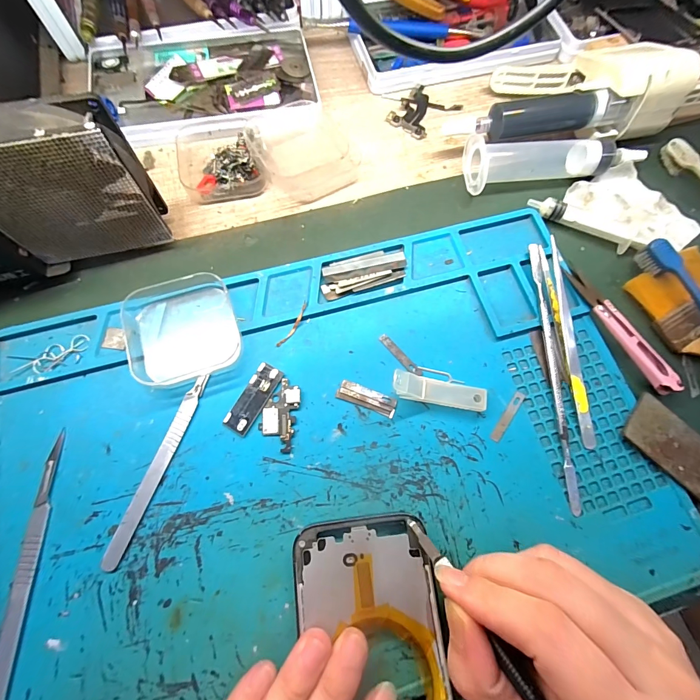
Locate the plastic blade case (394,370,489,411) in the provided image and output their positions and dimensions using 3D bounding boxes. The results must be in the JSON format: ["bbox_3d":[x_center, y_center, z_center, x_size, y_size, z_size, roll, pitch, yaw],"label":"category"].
[{"bbox_3d":[0.052,0.024,0.202,0.059,0.010,0.015,13,73,-11],"label":"plastic blade case"}]

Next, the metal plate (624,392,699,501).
[{"bbox_3d":[0.195,0.058,0.205,0.059,0.006,0.035,43,77,10],"label":"metal plate"}]

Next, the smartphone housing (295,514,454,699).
[{"bbox_3d":[0.017,0.158,0.162,0.069,0.007,0.143,-10,71,-5],"label":"smartphone housing"}]

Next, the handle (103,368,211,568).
[{"bbox_3d":[-0.108,0.065,0.193,0.009,0.004,0.109,19,74,4],"label":"handle"}]

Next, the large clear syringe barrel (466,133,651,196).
[{"bbox_3d":[0.155,-0.145,0.254,0.132,0.027,0.038,-7,74,-4],"label":"large clear syringe barrel"}]

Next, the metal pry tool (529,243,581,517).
[{"bbox_3d":[0.128,0.010,0.216,0.007,0.007,0.169,0,74,-2],"label":"metal pry tool"}]

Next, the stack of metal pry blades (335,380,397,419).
[{"bbox_3d":[0.011,0.029,0.209,0.036,0.004,0.012,20,74,4],"label":"stack of metal pry blades"}]

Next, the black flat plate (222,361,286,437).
[{"bbox_3d":[-0.058,0.029,0.206,0.017,0.004,0.044,29,75,7],"label":"black flat plate"}]

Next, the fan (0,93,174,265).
[{"bbox_3d":[-0.156,-0.088,0.195,0.077,0.090,0.027,-17,75,-6],"label":"fan"}]

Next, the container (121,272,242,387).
[{"bbox_3d":[-0.104,-0.012,0.209,0.063,0.019,0.060,-19,75,-7],"label":"container"}]

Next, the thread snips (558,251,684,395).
[{"bbox_3d":[0.176,-0.020,0.227,0.019,0.009,0.107,-26,76,-9],"label":"thread snips"}]

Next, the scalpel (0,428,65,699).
[{"bbox_3d":[-0.167,0.114,0.175,0.011,0.005,0.134,0,74,-2],"label":"scalpel"}]

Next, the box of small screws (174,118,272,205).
[{"bbox_3d":[-0.095,-0.144,0.254,0.065,0.017,0.061,-16,75,-6],"label":"box of small screws"}]

